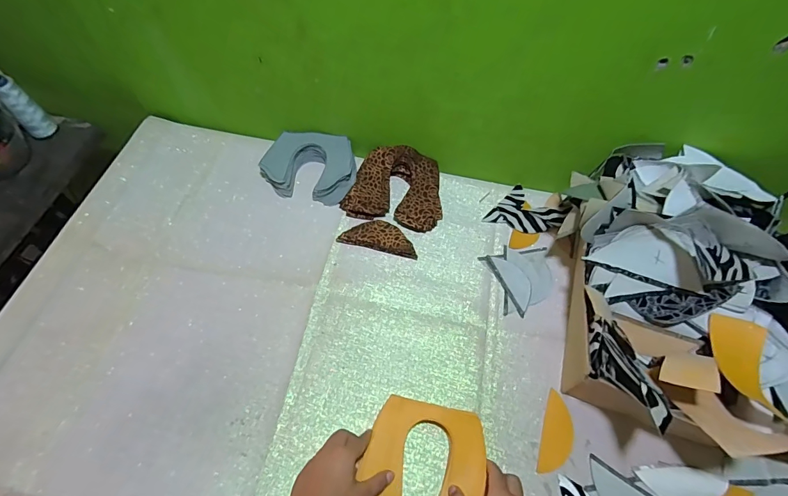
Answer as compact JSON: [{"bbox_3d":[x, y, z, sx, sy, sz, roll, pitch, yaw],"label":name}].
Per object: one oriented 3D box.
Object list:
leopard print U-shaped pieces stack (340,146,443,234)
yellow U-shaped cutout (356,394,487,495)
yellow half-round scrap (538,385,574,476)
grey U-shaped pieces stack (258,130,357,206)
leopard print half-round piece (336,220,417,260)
[{"bbox_3d":[0.005,-0.105,0.694,0.165,0.043,0.138,11,61,5],"label":"leopard print U-shaped pieces stack"},{"bbox_3d":[0.038,0.255,0.490,0.142,0.013,0.122,11,64,6],"label":"yellow U-shaped cutout"},{"bbox_3d":[0.216,0.245,0.528,0.040,0.004,0.102,18,62,8],"label":"yellow half-round scrap"},{"bbox_3d":[-0.147,-0.143,0.708,0.159,0.047,0.114,10,61,4],"label":"grey U-shaped pieces stack"},{"bbox_3d":[-0.023,-0.020,0.659,0.126,0.017,0.048,12,61,5],"label":"leopard print half-round piece"}]

